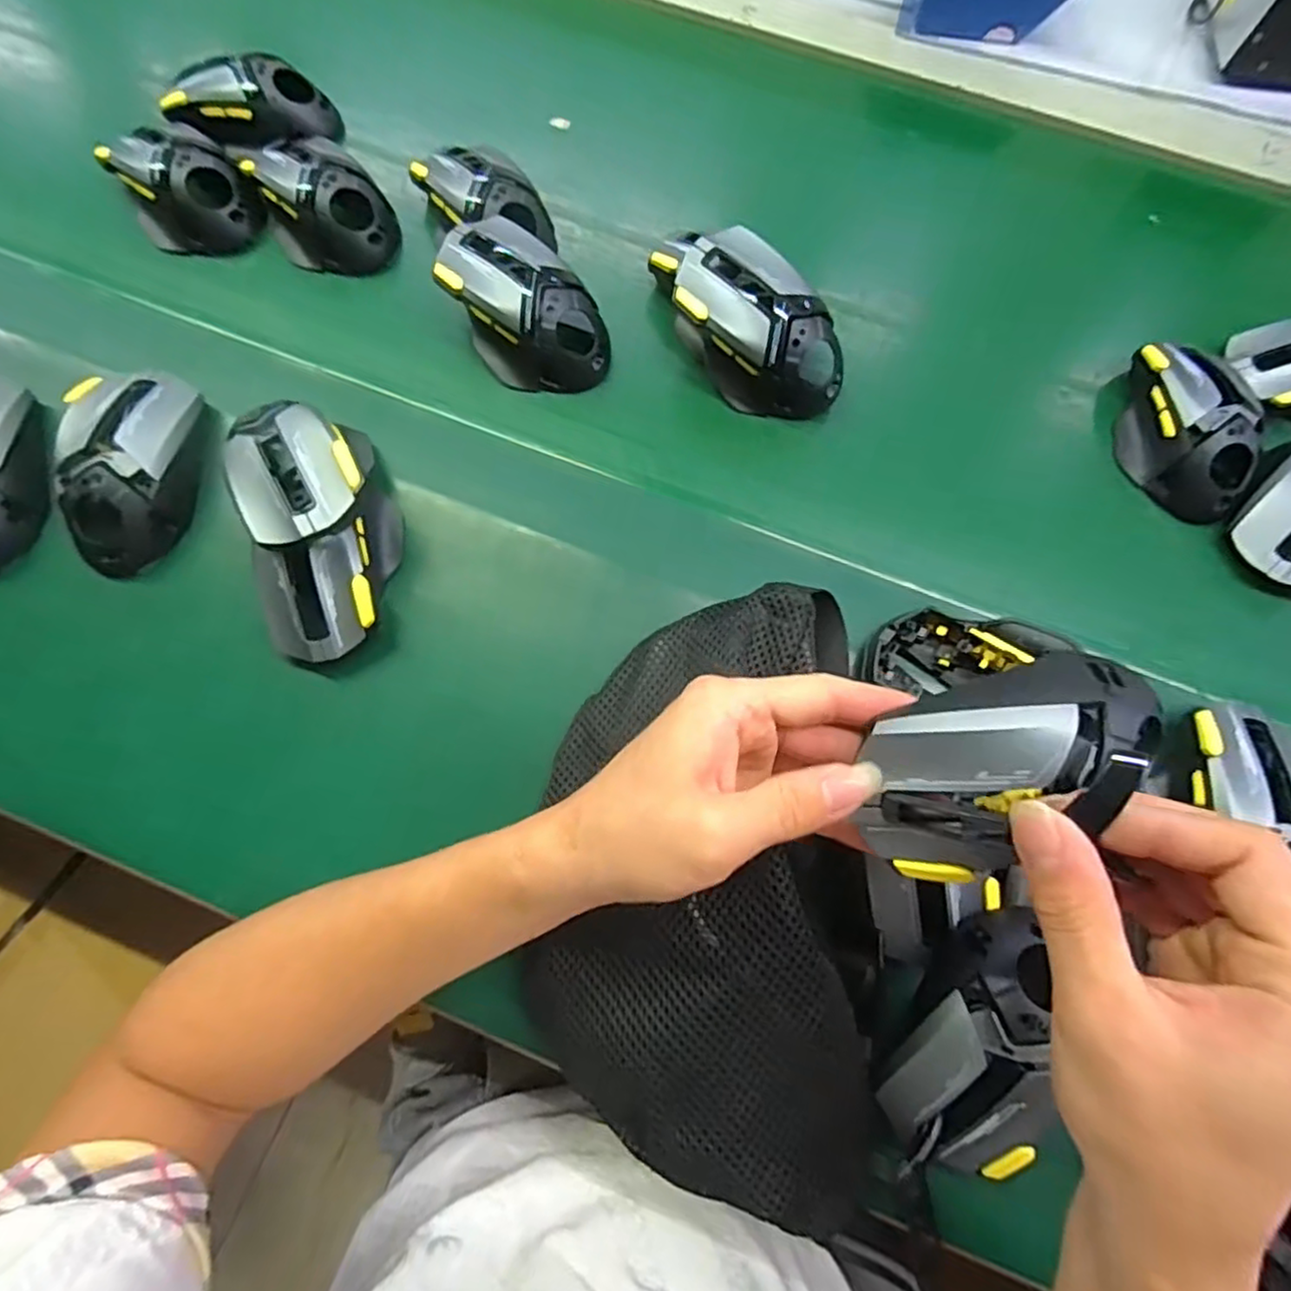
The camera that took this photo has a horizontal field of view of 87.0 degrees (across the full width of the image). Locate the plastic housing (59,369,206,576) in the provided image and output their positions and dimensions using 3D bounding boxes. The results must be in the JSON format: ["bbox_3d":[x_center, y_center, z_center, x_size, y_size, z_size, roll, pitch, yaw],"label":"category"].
[{"bbox_3d":[-0.297,-0.101,0.390,0.073,0.042,0.119,0,73,-1],"label":"plastic housing"}]

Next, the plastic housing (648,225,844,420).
[{"bbox_3d":[0.061,-0.195,0.417,0.136,0.056,0.066,41,76,10],"label":"plastic housing"}]

